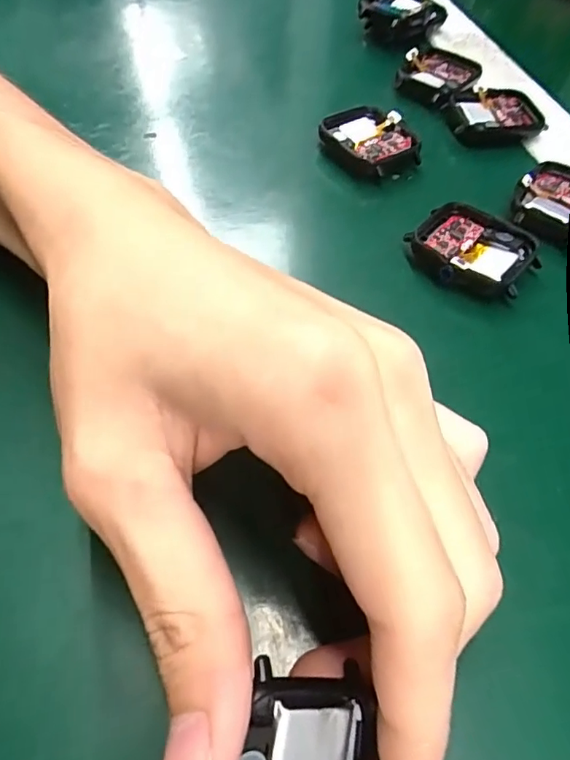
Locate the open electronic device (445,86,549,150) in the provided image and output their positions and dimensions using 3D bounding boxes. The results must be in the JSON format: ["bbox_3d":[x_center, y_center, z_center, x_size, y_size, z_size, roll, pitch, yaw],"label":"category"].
[{"bbox_3d":[0.108,-0.135,0.275,0.048,0.012,0.035,-9,55,-10],"label":"open electronic device"}]

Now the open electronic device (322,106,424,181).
[{"bbox_3d":[0.043,-0.114,0.255,0.036,0.012,0.042,-29,61,-22],"label":"open electronic device"}]

